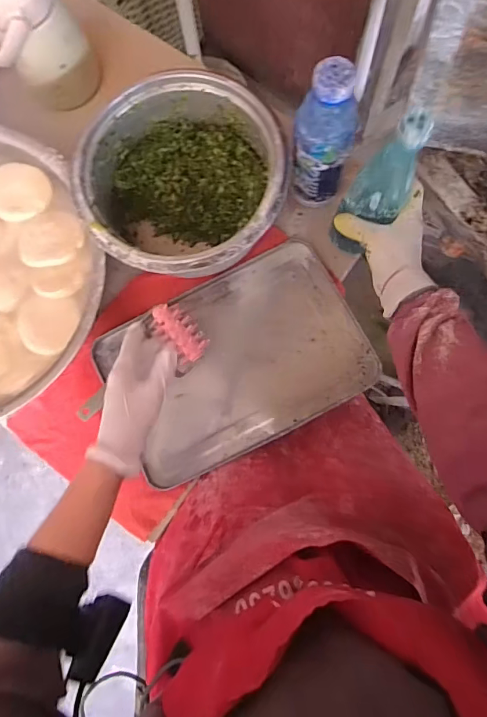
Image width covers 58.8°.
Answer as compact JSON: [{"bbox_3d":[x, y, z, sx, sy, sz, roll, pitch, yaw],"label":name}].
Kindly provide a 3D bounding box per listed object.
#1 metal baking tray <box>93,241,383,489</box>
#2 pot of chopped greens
[{"bbox_3d":[-0.009,0.003,0.593,0.341,0.025,0.230,-28,82,0],"label":"metal baking tray"},{"bbox_3d":[-0.073,-0.216,0.565,0.246,0.127,0.239,-1,83,4],"label":"pot of chopped greens"}]

